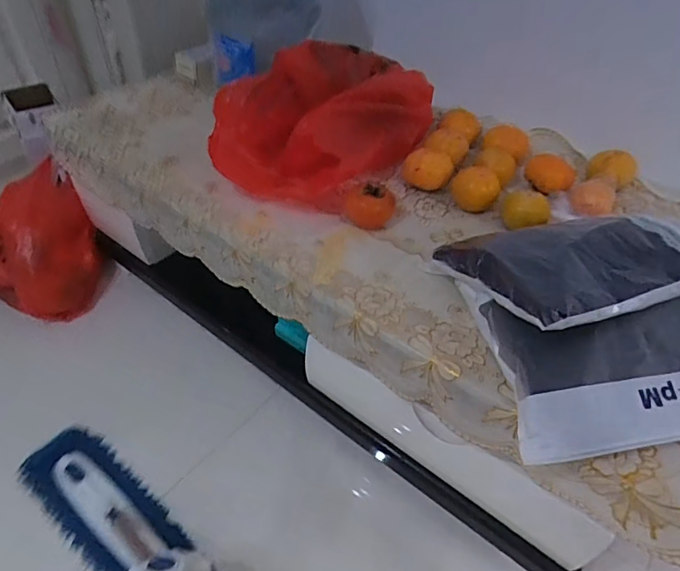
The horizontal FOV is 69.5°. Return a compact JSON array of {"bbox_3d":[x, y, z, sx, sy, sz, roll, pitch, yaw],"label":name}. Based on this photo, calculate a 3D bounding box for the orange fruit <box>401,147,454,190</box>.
[{"bbox_3d":[0.172,-0.230,0.978,0.100,0.072,0.074,11,46,6],"label":"orange fruit"}]

